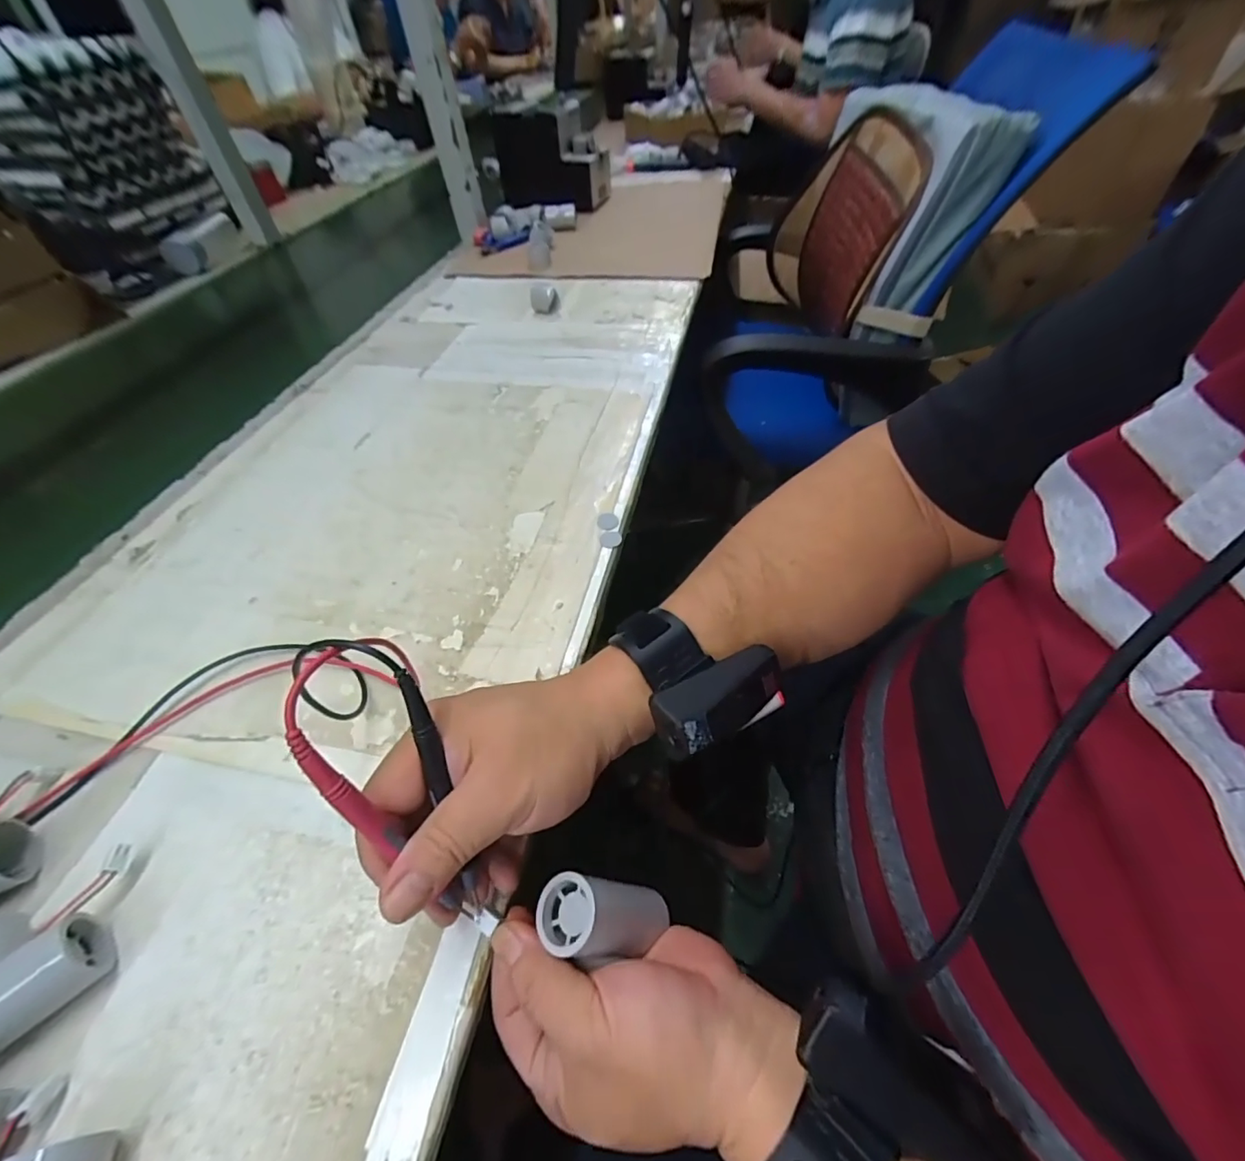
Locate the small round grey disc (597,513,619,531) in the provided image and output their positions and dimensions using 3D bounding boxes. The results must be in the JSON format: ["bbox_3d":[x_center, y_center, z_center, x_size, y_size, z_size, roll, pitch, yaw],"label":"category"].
[{"bbox_3d":[-0.012,-0.050,0.438,0.017,0.004,0.018,-2,49,2],"label":"small round grey disc"}]

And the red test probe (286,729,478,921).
[{"bbox_3d":[-0.098,0.111,0.223,0.009,0.130,0.011,9,44,49],"label":"red test probe"}]

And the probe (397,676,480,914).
[{"bbox_3d":[-0.080,0.100,0.237,0.009,0.129,0.008,-12,16,-6],"label":"probe"}]

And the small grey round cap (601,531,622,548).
[{"bbox_3d":[-0.009,-0.034,0.428,0.018,0.004,0.015,4,50,7],"label":"small grey round cap"}]

